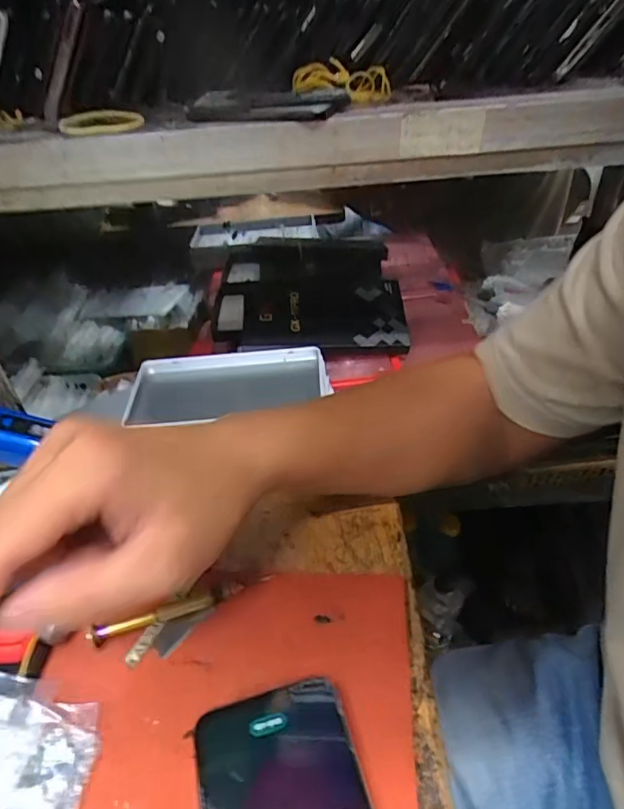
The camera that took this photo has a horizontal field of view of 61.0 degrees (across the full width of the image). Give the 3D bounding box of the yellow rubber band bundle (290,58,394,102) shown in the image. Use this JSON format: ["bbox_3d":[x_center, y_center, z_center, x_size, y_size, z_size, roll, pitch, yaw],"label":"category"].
[{"bbox_3d":[0.020,-0.200,0.328,0.060,0.021,0.018,-15,40,-13],"label":"yellow rubber band bundle"}]

